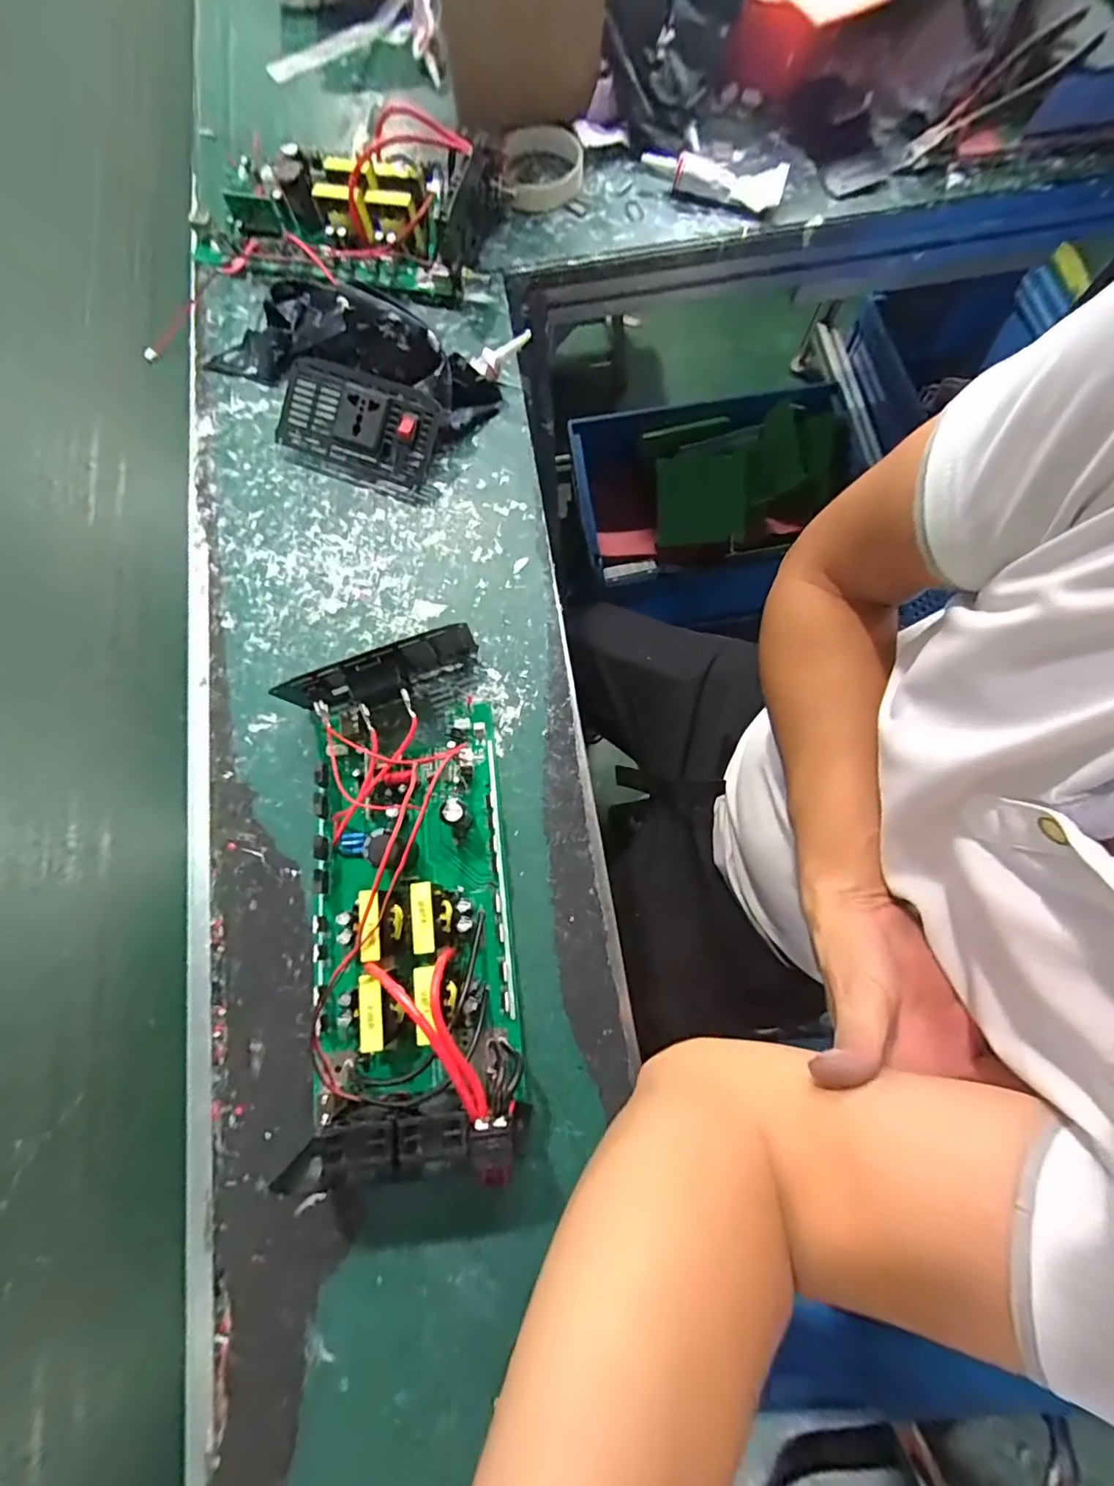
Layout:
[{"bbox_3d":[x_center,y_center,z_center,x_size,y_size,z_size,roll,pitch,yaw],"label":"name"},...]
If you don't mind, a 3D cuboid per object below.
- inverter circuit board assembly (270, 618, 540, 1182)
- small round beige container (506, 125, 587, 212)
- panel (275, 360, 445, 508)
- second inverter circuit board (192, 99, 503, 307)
[{"bbox_3d":[-0.100,0.074,0.346,0.129,0.063,0.336,-6,77,0],"label":"inverter circuit board assembly"},{"bbox_3d":[-0.012,-0.549,0.510,0.072,0.026,0.088,-1,77,1],"label":"small round beige container"},{"bbox_3d":[-0.162,-0.255,0.438,0.136,0.018,0.080,20,109,4],"label":"panel"},{"bbox_3d":[-0.193,-0.491,0.483,0.269,0.060,0.151,14,77,4],"label":"second inverter circuit board"}]

